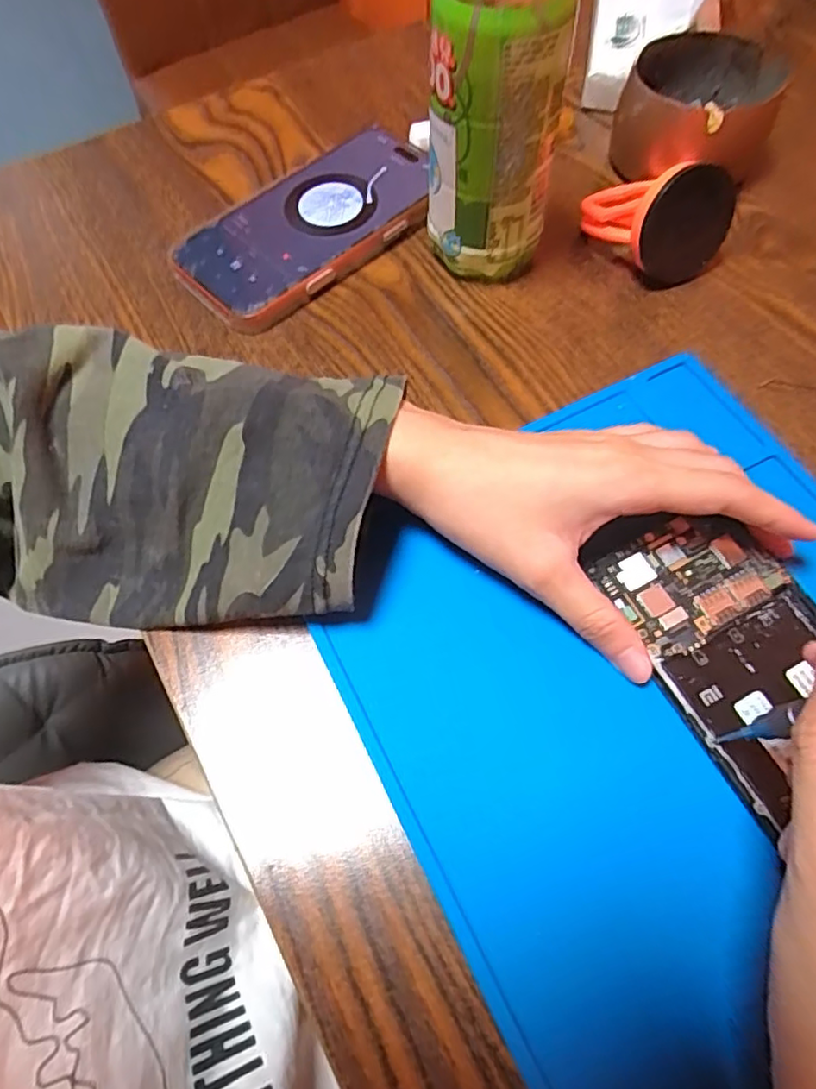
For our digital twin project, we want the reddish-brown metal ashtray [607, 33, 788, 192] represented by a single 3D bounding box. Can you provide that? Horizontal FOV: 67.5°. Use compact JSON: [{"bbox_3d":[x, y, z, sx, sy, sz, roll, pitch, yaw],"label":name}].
[{"bbox_3d":[0.171,-0.256,0.365,0.086,0.049,0.092,18,65,10],"label":"reddish-brown metal ashtray"}]

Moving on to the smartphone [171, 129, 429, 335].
[{"bbox_3d":[-0.054,-0.189,0.359,0.163,0.016,0.081,-40,69,-17],"label":"smartphone"}]

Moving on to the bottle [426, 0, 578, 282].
[{"bbox_3d":[0.040,-0.216,0.262,0.059,0.208,0.060,8,64,6],"label":"bottle"}]

